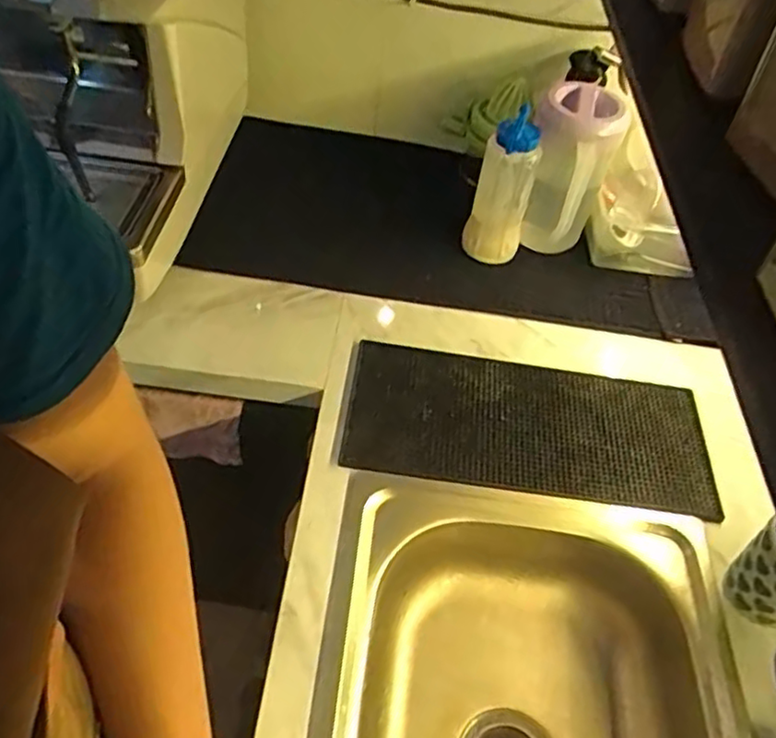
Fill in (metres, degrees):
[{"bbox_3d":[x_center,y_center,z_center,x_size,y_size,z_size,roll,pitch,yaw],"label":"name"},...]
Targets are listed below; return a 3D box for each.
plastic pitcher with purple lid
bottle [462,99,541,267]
[{"bbox_3d":[0.247,-0.263,0.916,0.113,0.238,0.092,6,49,0],"label":"plastic pitcher with purple lid"},{"bbox_3d":[0.152,-0.234,0.911,0.073,0.211,0.081,11,50,4],"label":"bottle"}]

